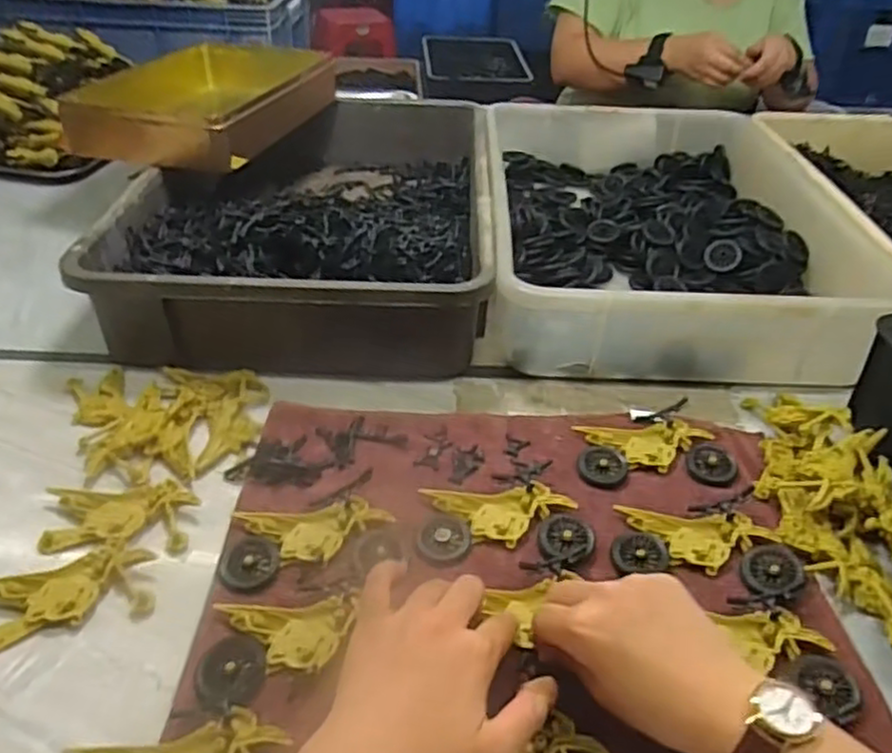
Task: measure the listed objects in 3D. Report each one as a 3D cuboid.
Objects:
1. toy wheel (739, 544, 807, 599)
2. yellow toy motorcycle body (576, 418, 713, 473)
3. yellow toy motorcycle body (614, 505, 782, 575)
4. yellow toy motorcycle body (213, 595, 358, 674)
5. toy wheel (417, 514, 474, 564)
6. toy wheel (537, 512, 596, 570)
[{"bbox_3d":[0.211,0.124,0.457,0.041,0.008,0.039,1,38,0],"label":"toy wheel"},{"bbox_3d":[0.159,0.053,0.562,0.102,0.011,0.048,2,38,1],"label":"yellow toy motorcycle body"},{"bbox_3d":[0.173,0.112,0.485,0.102,0.012,0.045,6,38,6],"label":"yellow toy motorcycle body"},{"bbox_3d":[-0.094,0.151,0.415,0.078,0.006,0.044,-2,38,-4],"label":"yellow toy motorcycle body"},{"bbox_3d":[-0.001,0.110,0.477,0.036,0.005,0.034,9,56,4],"label":"toy wheel"},{"bbox_3d":[0.082,0.110,0.476,0.037,0.006,0.044,9,38,11],"label":"toy wheel"}]

